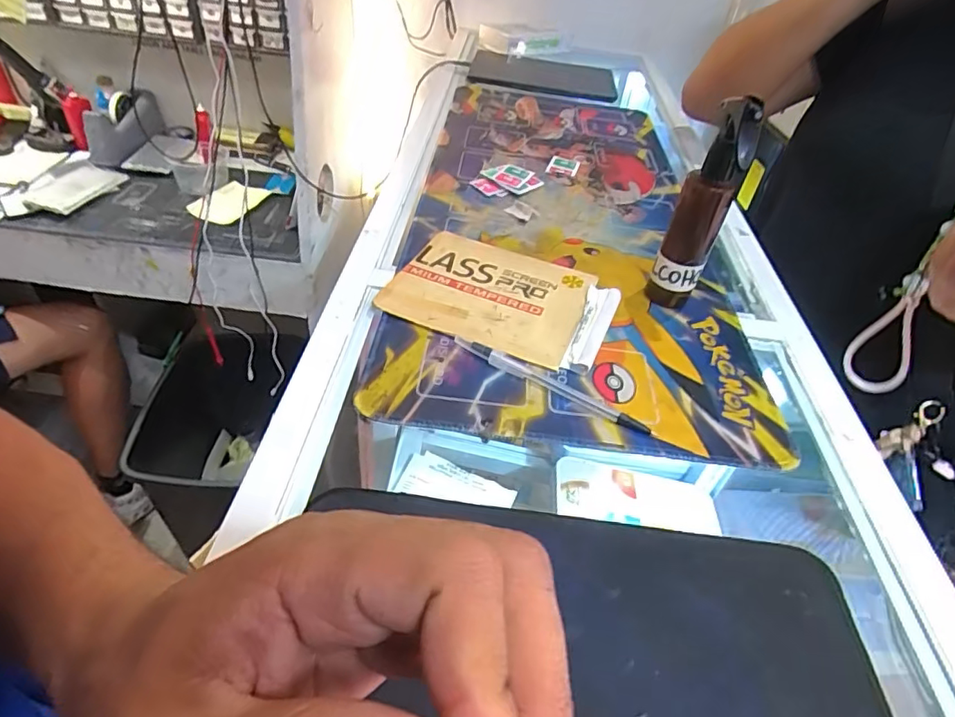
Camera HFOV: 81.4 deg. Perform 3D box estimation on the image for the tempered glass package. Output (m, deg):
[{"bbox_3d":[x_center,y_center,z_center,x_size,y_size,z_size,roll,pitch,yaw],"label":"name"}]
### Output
[{"bbox_3d":[0.022,-0.055,0.463,0.175,0.009,0.136,20,43,14],"label":"tempered glass package"}]

